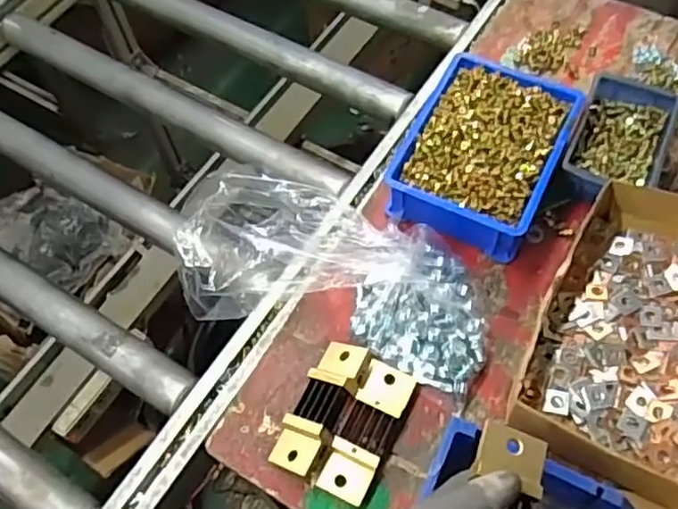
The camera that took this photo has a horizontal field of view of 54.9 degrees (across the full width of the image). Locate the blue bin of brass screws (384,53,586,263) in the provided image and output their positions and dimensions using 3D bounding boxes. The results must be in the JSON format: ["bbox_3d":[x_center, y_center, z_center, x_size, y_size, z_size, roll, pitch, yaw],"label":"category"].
[{"bbox_3d":[0.154,-0.106,0.696,0.151,0.069,0.198,24,66,16],"label":"blue bin of brass screws"}]

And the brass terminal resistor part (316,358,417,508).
[{"bbox_3d":[0.026,0.156,0.581,0.045,0.024,0.124,21,66,14],"label":"brass terminal resistor part"}]

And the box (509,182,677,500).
[{"bbox_3d":[0.283,0.065,0.590,0.182,0.063,0.282,24,66,16],"label":"box"}]

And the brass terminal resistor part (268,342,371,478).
[{"bbox_3d":[-0.017,0.135,0.592,0.050,0.034,0.125,23,66,15],"label":"brass terminal resistor part"}]

